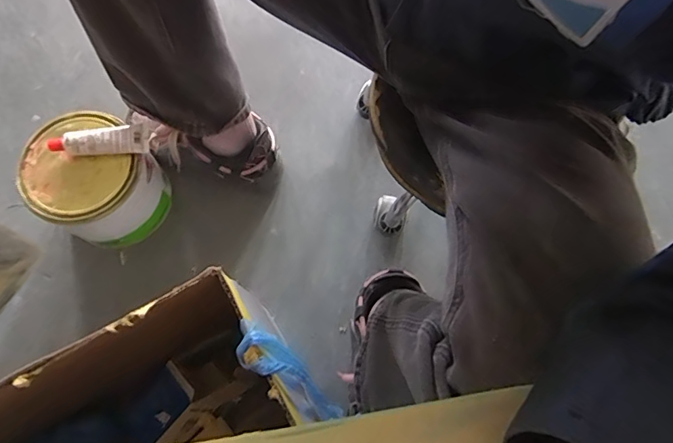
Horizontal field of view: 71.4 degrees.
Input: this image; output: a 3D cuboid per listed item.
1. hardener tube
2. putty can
[{"bbox_3d":[-0.316,-0.108,0.620,0.125,0.017,0.041,-7,73,-3],"label":"hardener tube"},{"bbox_3d":[-0.344,-0.054,0.682,0.151,0.130,0.155,0,73,-1],"label":"putty can"}]

